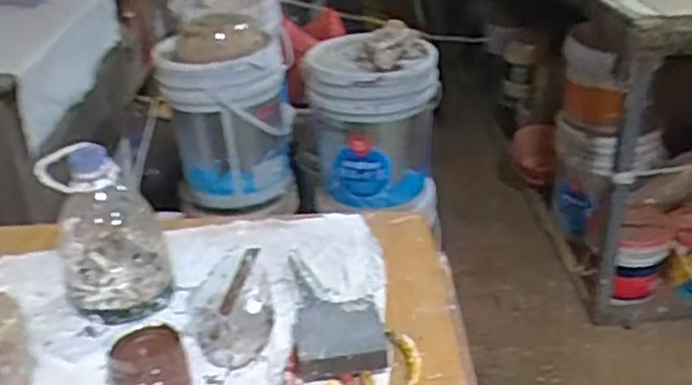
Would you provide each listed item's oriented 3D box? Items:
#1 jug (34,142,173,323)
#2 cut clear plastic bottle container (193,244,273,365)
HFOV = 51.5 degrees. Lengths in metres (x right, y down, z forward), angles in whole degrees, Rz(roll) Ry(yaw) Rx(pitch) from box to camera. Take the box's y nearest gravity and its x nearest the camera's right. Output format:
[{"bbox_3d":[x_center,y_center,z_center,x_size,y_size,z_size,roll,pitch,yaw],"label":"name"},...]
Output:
[{"bbox_3d":[-0.240,0.040,0.730,0.109,0.155,0.112,-13,30,-16],"label":"jug"},{"bbox_3d":[-0.110,0.108,0.674,0.075,0.067,0.078,-10,29,-12],"label":"cut clear plastic bottle container"}]

